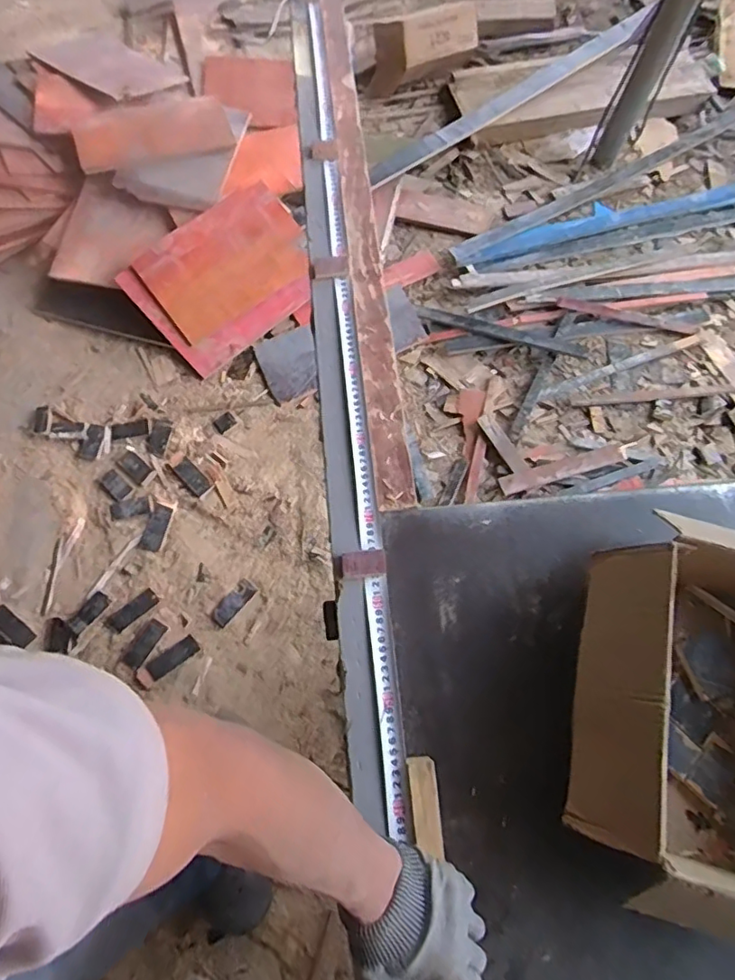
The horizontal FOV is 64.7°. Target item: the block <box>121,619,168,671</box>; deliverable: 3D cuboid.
[{"bbox_3d":[-0.523,0.364,1.366,0.049,0.011,0.116,29,72,7],"label":"block"}]

